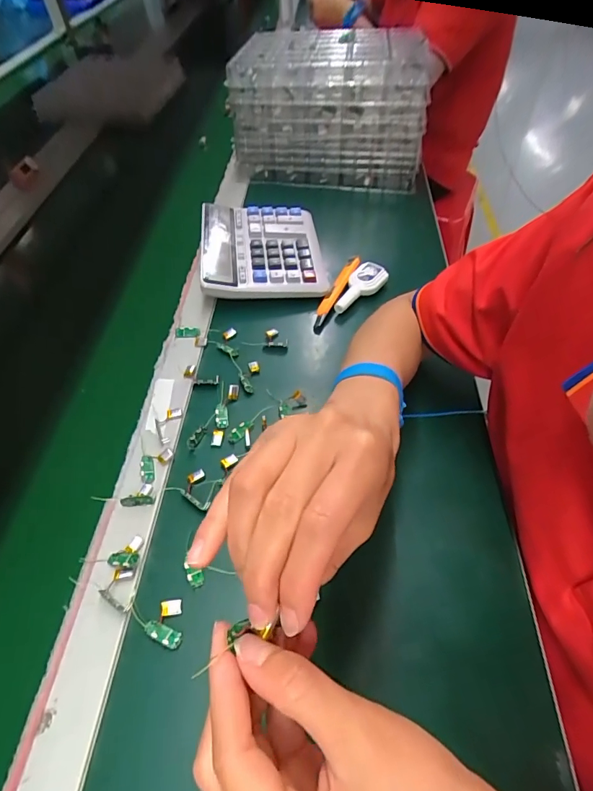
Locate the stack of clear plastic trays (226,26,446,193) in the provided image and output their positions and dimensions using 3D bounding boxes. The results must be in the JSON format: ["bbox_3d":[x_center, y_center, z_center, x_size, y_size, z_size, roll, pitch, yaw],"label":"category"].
[{"bbox_3d":[0.057,-0.454,0.708,0.293,0.181,0.158,10,52,8],"label":"stack of clear plastic trays"}]

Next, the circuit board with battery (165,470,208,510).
[{"bbox_3d":[-0.090,0.084,0.387,0.041,0.007,0.034,34,59,24],"label":"circuit board with battery"}]

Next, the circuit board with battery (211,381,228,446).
[{"bbox_3d":[-0.076,0.017,0.442,0.014,0.009,0.073,-2,51,0],"label":"circuit board with battery"}]

